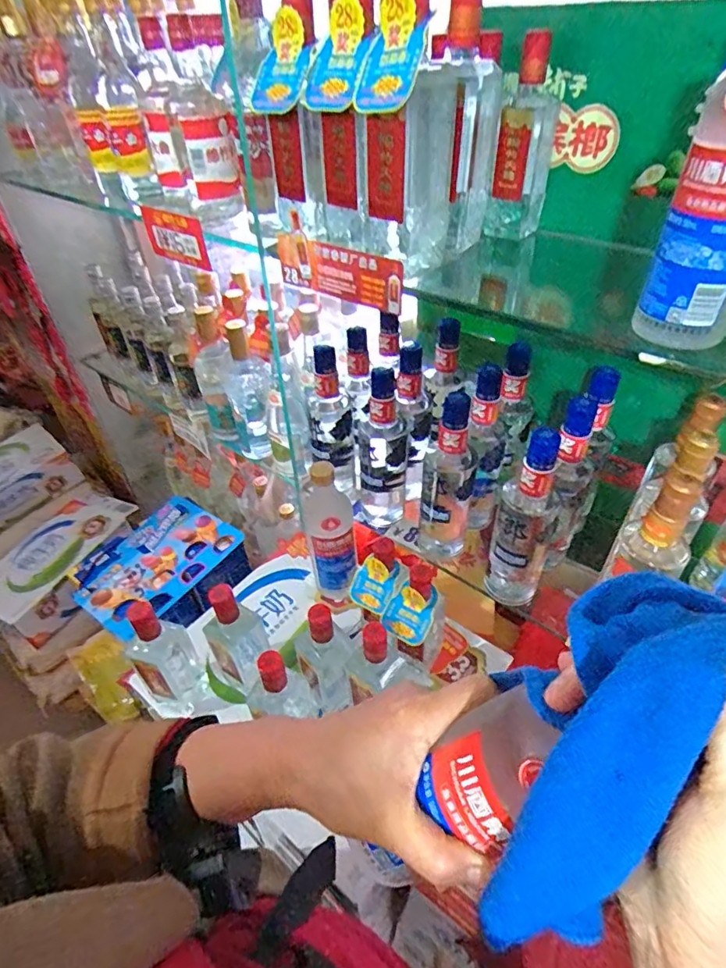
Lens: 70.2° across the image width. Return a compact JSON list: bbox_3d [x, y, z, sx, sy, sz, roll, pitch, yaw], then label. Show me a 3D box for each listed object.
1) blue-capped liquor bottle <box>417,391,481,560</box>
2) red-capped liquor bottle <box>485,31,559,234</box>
[{"bbox_3d":[0.117,-0.011,0.695,0.071,0.253,0.081,8,44,11],"label":"blue-capped liquor bottle"},{"bbox_3d":[0.181,-0.374,0.575,0.061,0.182,0.055,10,44,13],"label":"red-capped liquor bottle"}]

